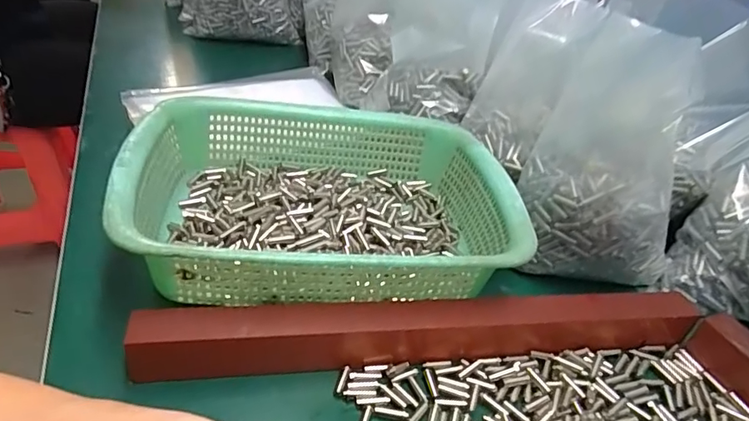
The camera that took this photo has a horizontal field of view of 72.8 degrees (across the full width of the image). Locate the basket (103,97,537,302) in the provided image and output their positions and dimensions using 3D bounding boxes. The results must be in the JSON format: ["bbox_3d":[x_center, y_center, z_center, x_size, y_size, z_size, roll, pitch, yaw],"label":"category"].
[{"bbox_3d":[-0.040,-0.012,0.420,0.285,0.080,0.220,0,37,-10],"label":"basket"}]

